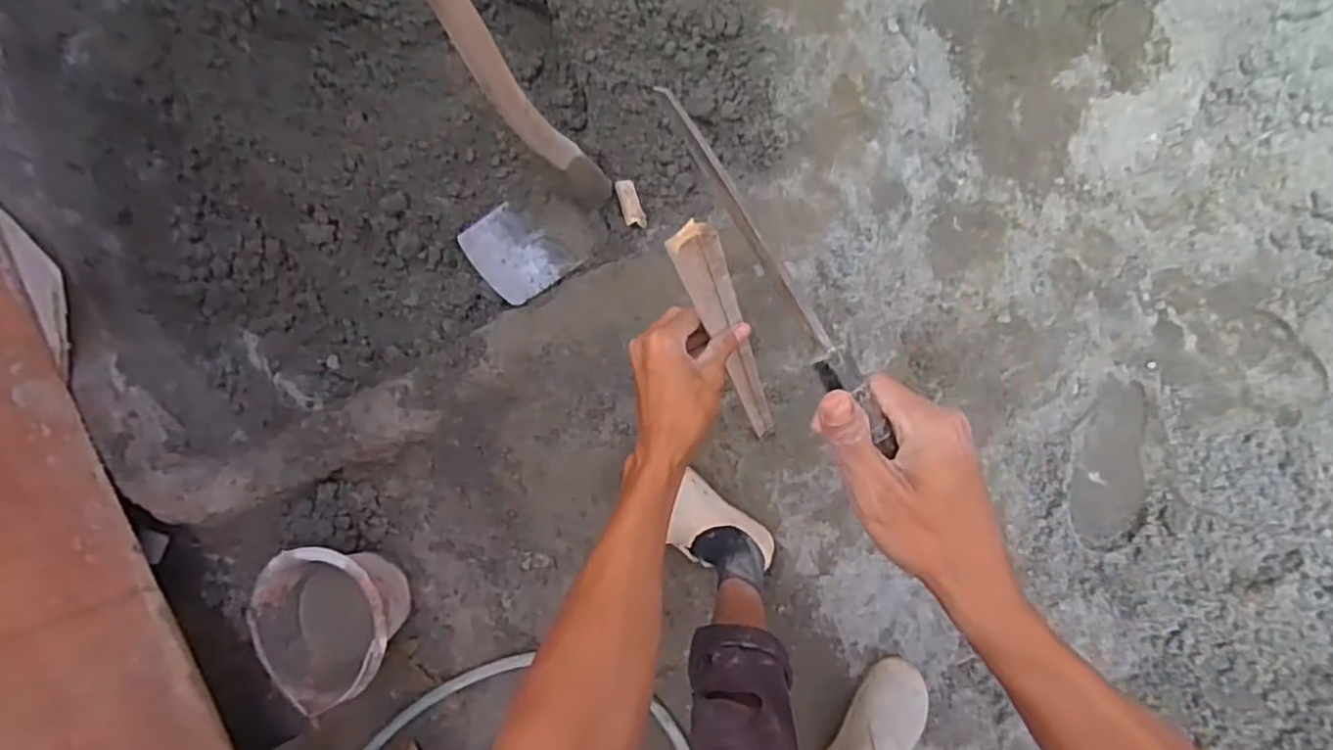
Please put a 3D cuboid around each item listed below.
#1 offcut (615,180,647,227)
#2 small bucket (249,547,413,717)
[{"bbox_3d":[-0.063,-0.300,1.178,0.036,0.017,0.085,-20,97,5],"label":"offcut"},{"bbox_3d":[-0.580,0.426,1.157,0.245,0.145,0.259,0,86,7],"label":"small bucket"}]

